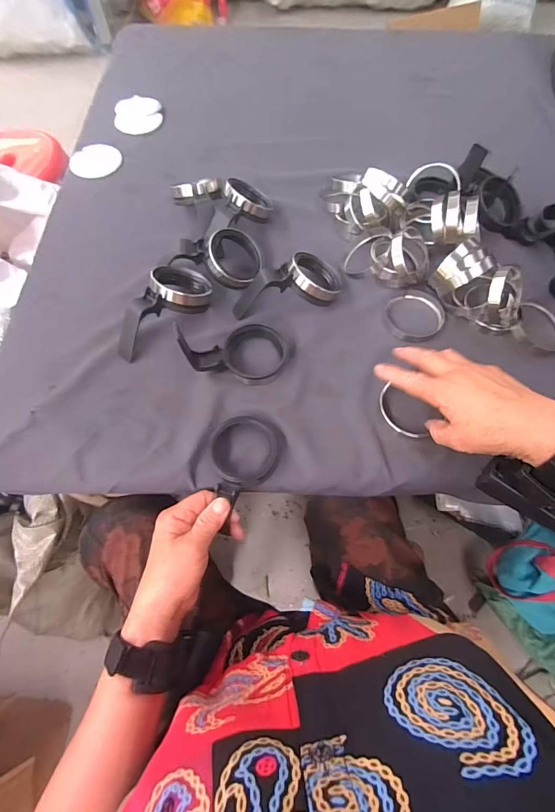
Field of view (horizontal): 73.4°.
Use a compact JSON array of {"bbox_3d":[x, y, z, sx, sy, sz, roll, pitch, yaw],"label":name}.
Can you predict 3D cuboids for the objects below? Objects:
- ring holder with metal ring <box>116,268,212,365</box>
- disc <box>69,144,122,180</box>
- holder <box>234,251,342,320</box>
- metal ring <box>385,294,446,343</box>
[{"bbox_3d":[-0.139,-0.117,0.432,0.051,0.048,0.130,41,70,16],"label":"ring holder with metal ring"},{"bbox_3d":[-0.284,-0.387,0.586,0.077,0.010,0.077,1,64,-2],"label":"disc"},{"bbox_3d":[0.013,-0.149,0.446,0.136,0.044,0.060,-11,66,-5],"label":"holder"},{"bbox_3d":[0.169,-0.113,0.461,0.068,0.010,0.065,1,64,-2],"label":"metal ring"}]

